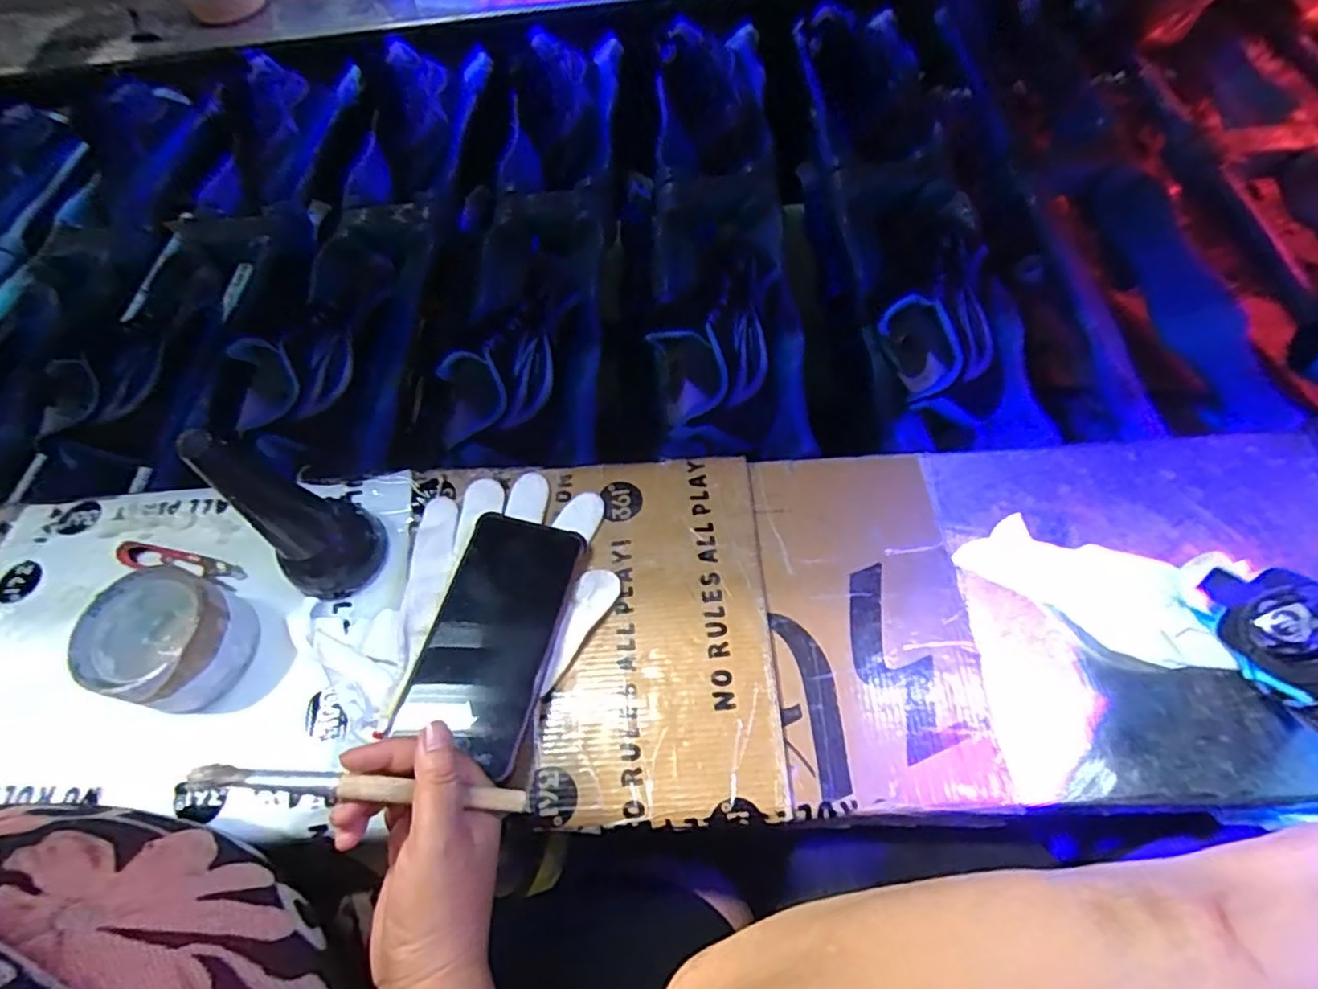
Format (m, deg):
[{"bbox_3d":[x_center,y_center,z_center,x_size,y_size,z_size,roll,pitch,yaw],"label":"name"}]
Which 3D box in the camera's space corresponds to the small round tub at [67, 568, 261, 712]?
[{"bbox_3d":[-0.320,0.095,0.416,0.086,0.053,0.080,-1,60,2],"label":"small round tub"}]

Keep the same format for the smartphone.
[{"bbox_3d":[-0.107,0.086,0.409,0.083,0.014,0.155,10,59,9],"label":"smartphone"}]

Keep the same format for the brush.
[{"bbox_3d":[-0.146,0.147,0.315,0.158,0.008,0.011,9,60,-9],"label":"brush"}]

